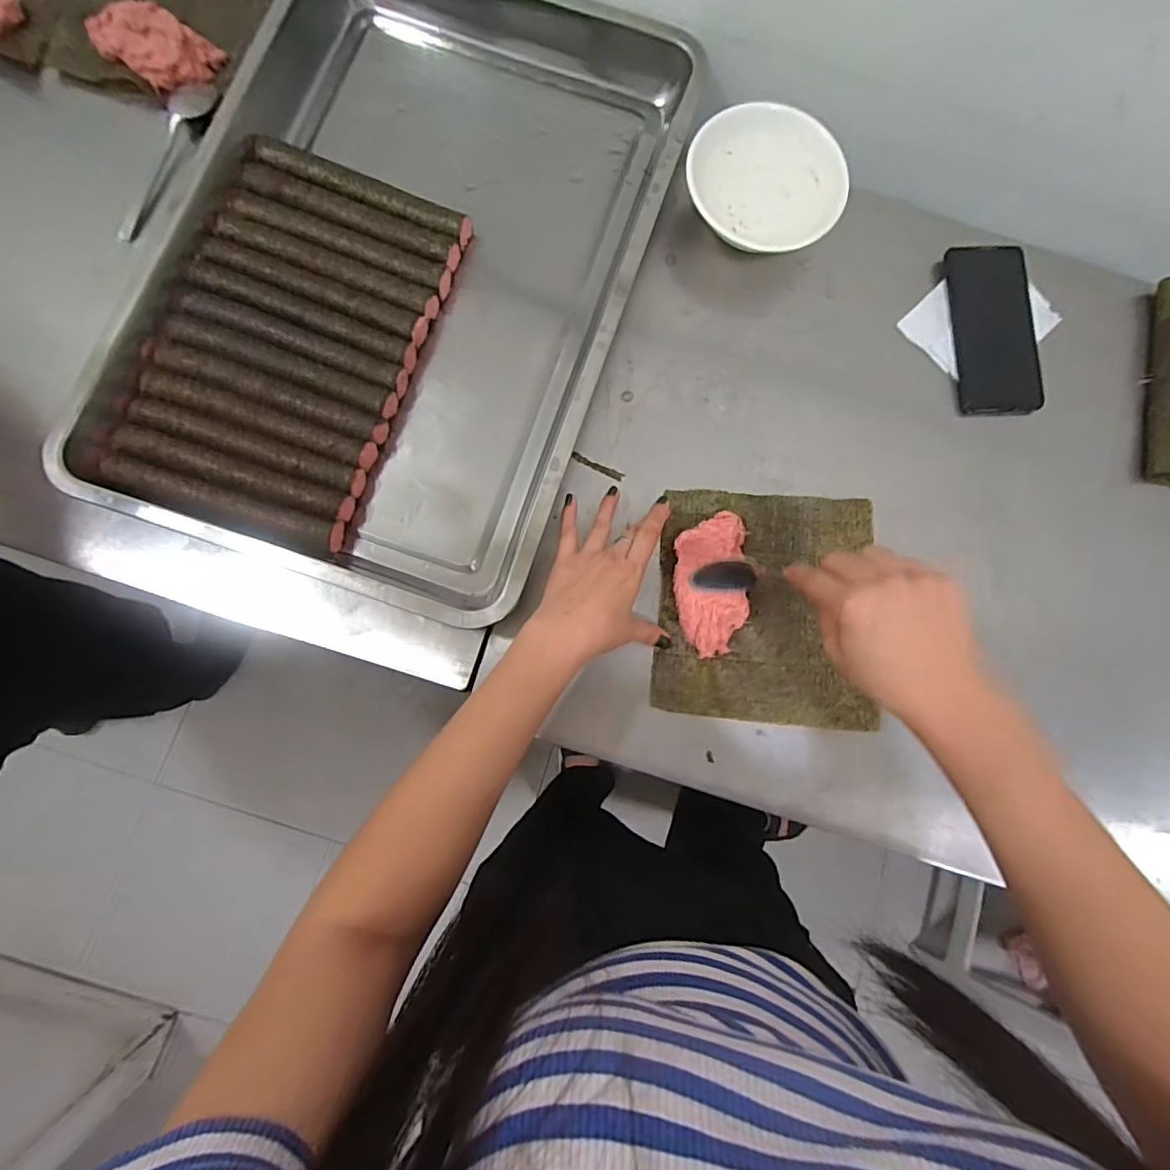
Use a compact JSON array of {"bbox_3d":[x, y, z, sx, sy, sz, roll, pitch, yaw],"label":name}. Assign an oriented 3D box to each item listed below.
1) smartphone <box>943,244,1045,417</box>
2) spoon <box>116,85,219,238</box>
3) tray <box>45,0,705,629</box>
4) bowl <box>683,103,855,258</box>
[{"bbox_3d":[0.396,-0.246,0.525,0.078,0.013,0.162,-2,83,-2],"label":"smartphone"},{"bbox_3d":[-0.390,-0.397,0.506,0.027,0.025,0.178,17,83,0],"label":"spoon"},{"bbox_3d":[-0.156,-0.298,0.486,0.395,0.054,0.600,19,83,0],"label":"tray"},{"bbox_3d":[0.165,-0.368,0.514,0.145,0.049,0.124,11,83,-1],"label":"bowl"}]

